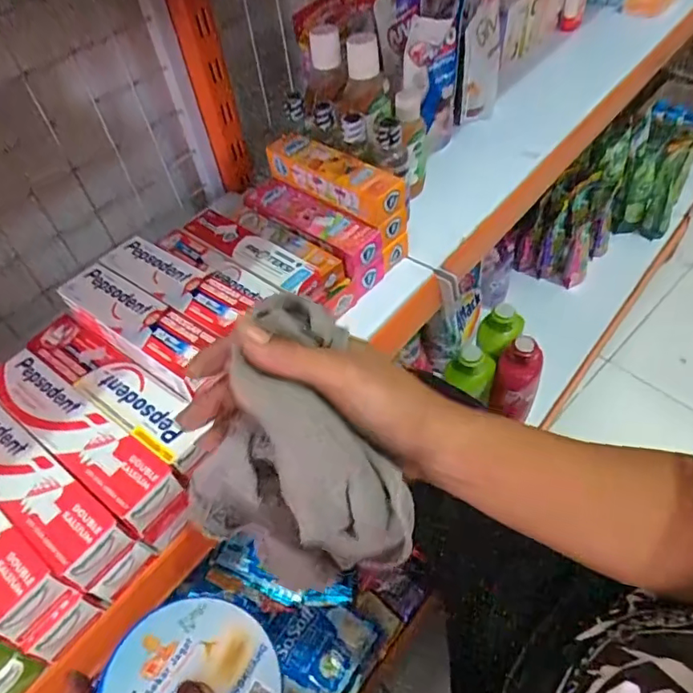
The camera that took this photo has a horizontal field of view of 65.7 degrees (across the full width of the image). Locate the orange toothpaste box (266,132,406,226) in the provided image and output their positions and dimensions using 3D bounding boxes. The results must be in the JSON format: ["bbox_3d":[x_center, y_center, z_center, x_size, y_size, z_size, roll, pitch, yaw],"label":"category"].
[{"bbox_3d":[-0.015,-0.181,0.563,0.160,0.035,0.051,31,61,26],"label":"orange toothpaste box"}]

